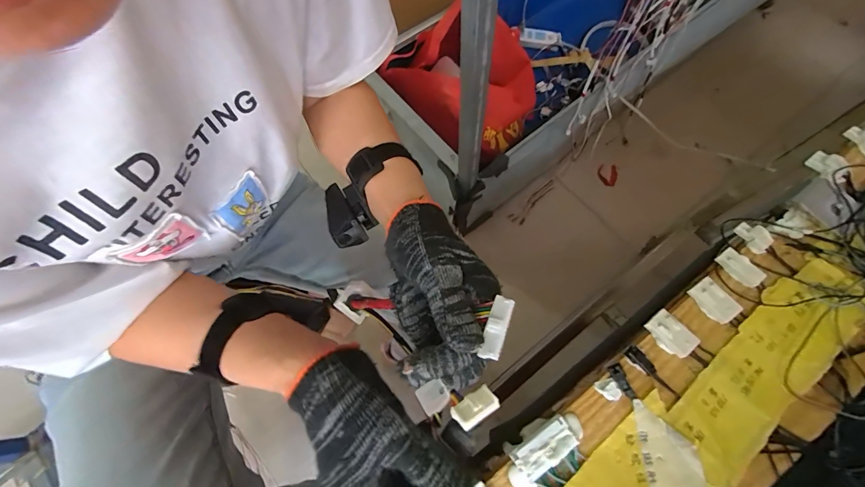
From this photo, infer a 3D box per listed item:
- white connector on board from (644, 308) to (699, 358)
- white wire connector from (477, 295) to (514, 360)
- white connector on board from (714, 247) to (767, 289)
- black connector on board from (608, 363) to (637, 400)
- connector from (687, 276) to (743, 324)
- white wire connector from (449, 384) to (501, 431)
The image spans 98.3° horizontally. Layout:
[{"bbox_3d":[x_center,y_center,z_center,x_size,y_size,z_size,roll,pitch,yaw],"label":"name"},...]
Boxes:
[{"bbox_3d":[0.150,0.057,0.237,0.017,0.011,0.028,-35,72,-10],"label":"white connector on board"},{"bbox_3d":[0.038,0.049,0.219,0.011,0.005,0.036,17,69,9],"label":"white wire connector"},{"bbox_3d":[0.205,0.016,0.249,0.012,0.009,0.028,-42,73,-12],"label":"white connector on board"},{"bbox_3d":[0.116,0.085,0.229,0.008,0.007,0.021,-23,70,-6],"label":"black connector on board"},{"bbox_3d":[0.183,0.037,0.243,0.017,0.009,0.028,-34,72,-9],"label":"connector"},{"bbox_3d":[0.021,0.082,0.188,0.023,0.009,0.013,-33,72,-9],"label":"white wire connector"}]

